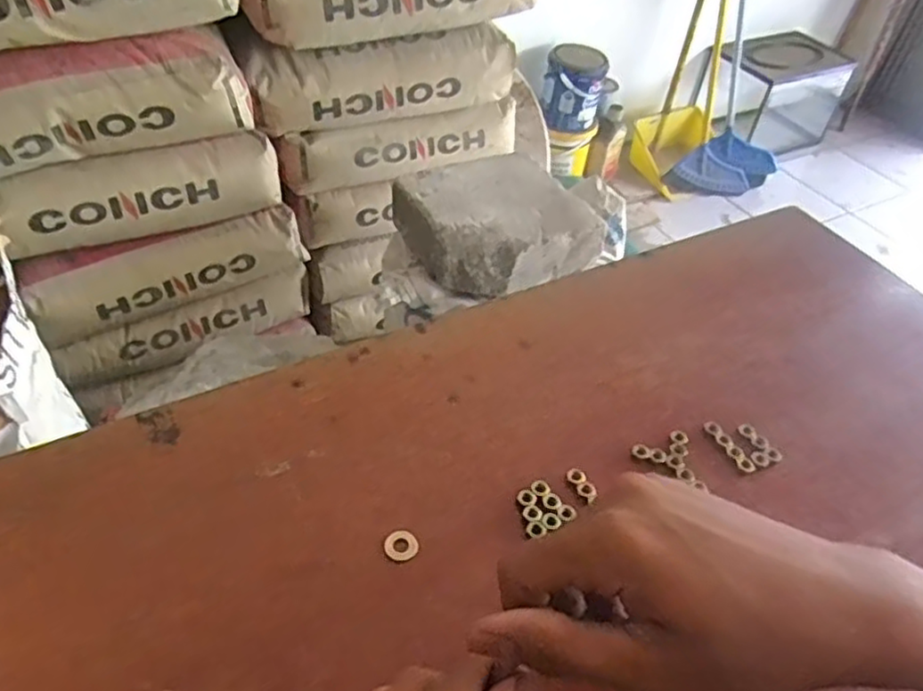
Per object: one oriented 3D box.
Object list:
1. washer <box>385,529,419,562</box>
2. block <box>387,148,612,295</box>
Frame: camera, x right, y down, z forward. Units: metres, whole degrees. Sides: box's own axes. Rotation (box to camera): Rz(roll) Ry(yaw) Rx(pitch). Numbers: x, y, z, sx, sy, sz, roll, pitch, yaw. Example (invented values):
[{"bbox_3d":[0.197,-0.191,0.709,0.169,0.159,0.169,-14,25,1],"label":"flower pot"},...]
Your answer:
[{"bbox_3d":[-0.032,0.105,0.358,0.017,0.004,0.017,4,45,-4],"label":"washer"},{"bbox_3d":[0.043,-0.153,0.854,0.200,0.072,0.196,-19,50,-24],"label":"block"}]

